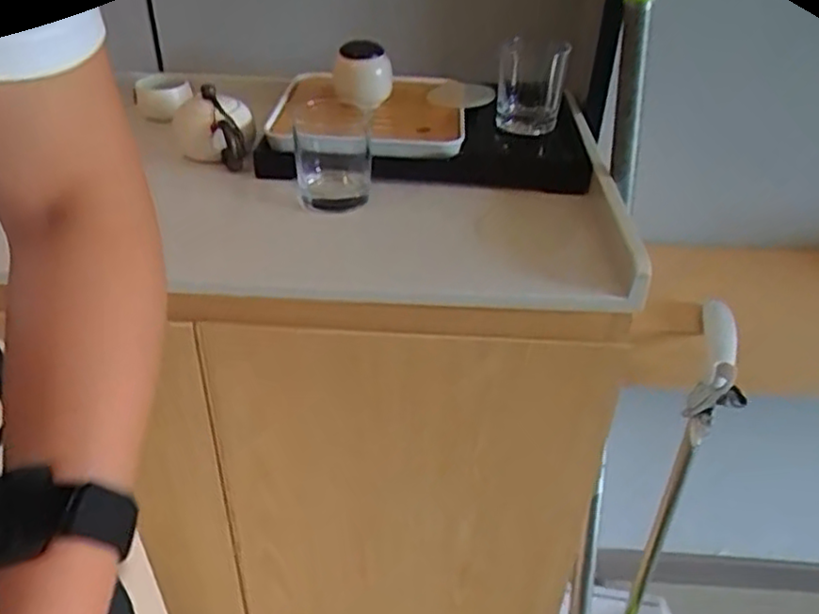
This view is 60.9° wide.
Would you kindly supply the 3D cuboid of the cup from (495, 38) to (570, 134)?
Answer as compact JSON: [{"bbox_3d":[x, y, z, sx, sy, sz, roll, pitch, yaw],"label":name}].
[{"bbox_3d":[0.130,-0.238,0.751,0.068,0.092,0.065,7,35,8],"label":"cup"}]

